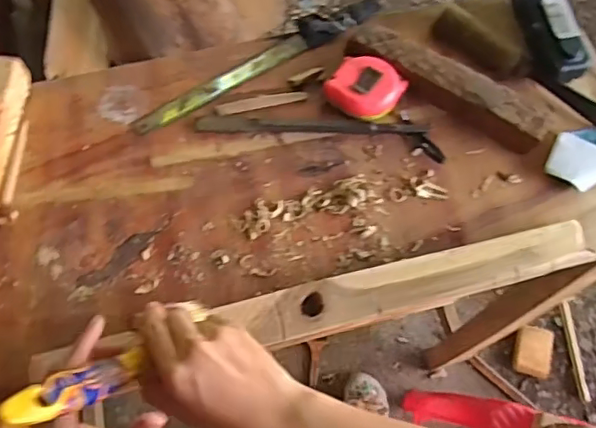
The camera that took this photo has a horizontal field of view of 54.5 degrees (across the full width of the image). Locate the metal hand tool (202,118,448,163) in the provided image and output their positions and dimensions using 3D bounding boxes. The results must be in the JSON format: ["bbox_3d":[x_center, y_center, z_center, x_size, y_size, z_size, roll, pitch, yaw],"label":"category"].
[{"bbox_3d":[0.023,-0.087,0.584,0.244,0.016,0.042,8,67,2],"label":"metal hand tool"}]

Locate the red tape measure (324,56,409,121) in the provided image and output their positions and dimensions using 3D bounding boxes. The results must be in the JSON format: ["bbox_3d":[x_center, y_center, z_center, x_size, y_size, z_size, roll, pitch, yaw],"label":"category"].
[{"bbox_3d":[0.067,-0.125,0.596,0.067,0.034,0.066,35,71,12],"label":"red tape measure"}]

